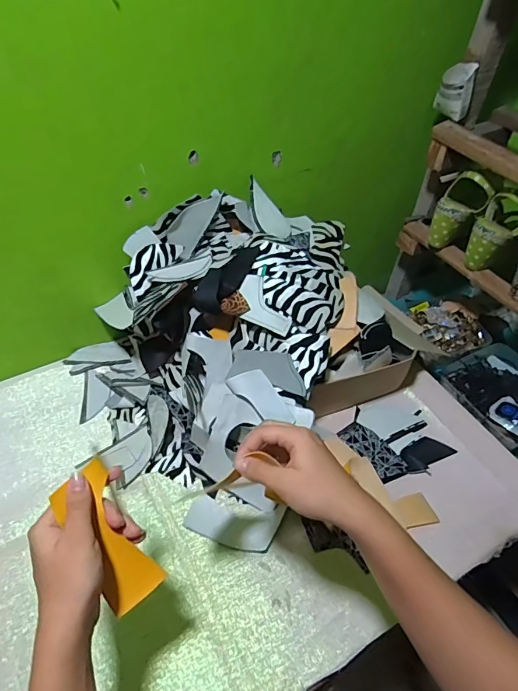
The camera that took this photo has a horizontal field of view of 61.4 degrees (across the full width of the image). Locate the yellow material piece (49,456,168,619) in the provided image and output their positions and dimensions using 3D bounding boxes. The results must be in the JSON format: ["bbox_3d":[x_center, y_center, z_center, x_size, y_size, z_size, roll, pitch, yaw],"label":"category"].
[{"bbox_3d":[-0.127,0.163,0.372,0.049,0.027,0.126,-25,96,-25],"label":"yellow material piece"}]

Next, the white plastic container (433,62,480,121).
[{"bbox_3d":[0.341,-0.438,0.753,0.058,0.080,0.031,18,49,11],"label":"white plastic container"}]

